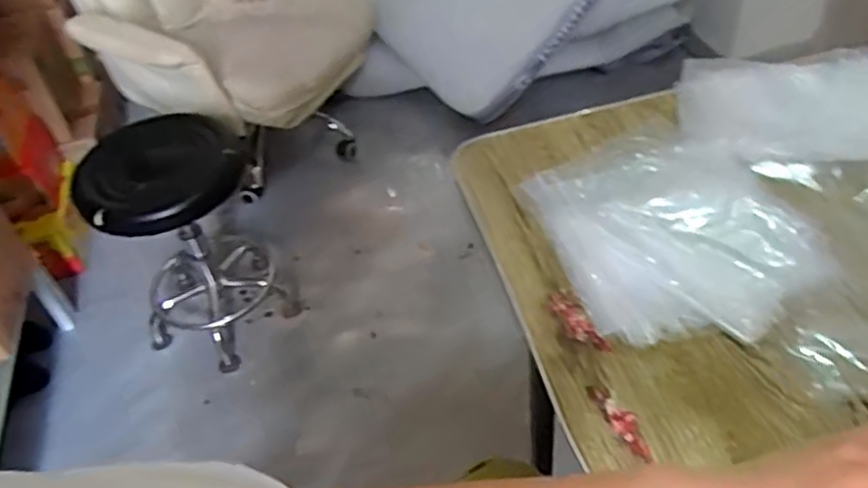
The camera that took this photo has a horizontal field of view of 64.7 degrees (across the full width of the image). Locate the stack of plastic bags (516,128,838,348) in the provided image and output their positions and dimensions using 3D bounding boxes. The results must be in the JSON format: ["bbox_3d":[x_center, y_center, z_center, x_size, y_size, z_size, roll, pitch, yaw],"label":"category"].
[{"bbox_3d":[0.233,-0.016,0.663,0.225,0.030,0.251,-15,46,-7],"label":"stack of plastic bags"}]

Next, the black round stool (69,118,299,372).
[{"bbox_3d":[-0.559,0.004,1.570,0.333,0.501,0.365,-27,48,-18],"label":"black round stool"}]

